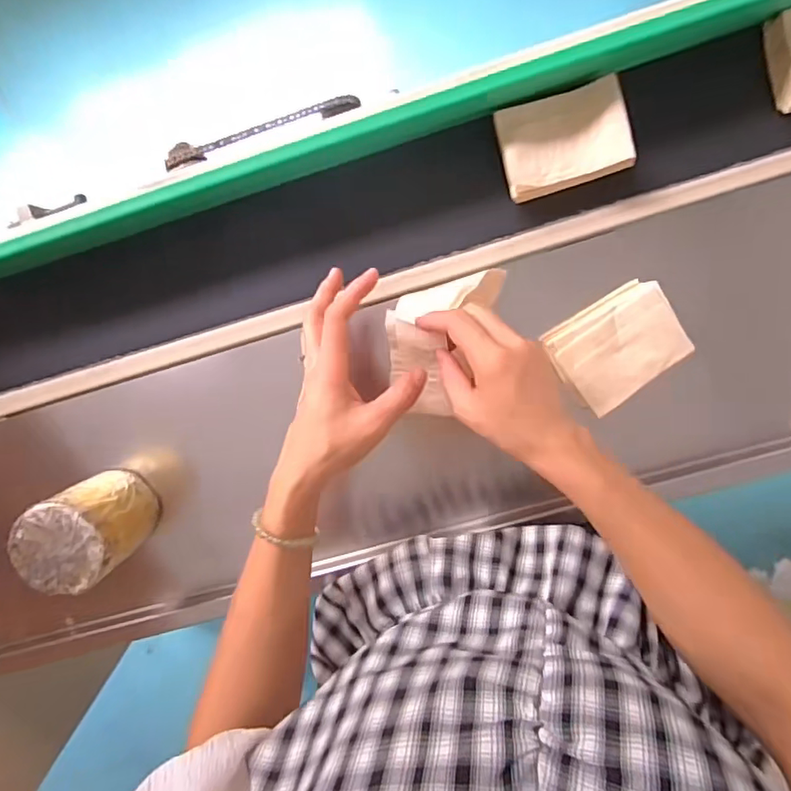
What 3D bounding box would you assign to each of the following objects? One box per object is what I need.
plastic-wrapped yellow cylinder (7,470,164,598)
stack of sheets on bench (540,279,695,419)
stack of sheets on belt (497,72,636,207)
[{"bbox_3d":[-0.275,0.121,0.485,0.076,0.099,0.078,0,96,4],"label":"plastic-wrapped yellow cylinder"},{"bbox_3d":[0.196,-0.043,0.472,0.105,0.027,0.082,-34,93,6],"label":"stack of sheets on bench"},{"bbox_3d":[0.140,-0.212,0.442,0.099,0.023,0.074,-14,95,5],"label":"stack of sheets on belt"}]

